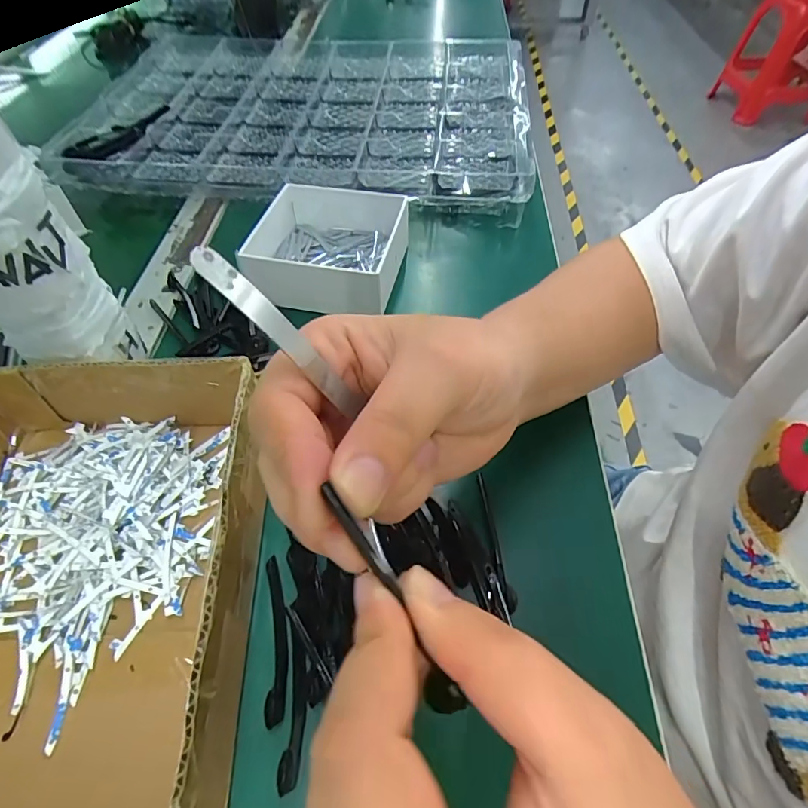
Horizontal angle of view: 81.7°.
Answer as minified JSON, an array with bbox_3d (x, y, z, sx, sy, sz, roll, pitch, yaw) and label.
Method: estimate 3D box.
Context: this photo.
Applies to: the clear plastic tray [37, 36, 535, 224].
[{"bbox_3d":[-0.102,-0.323,0.504,0.451,0.041,0.323,6,55,4],"label":"clear plastic tray"}]

